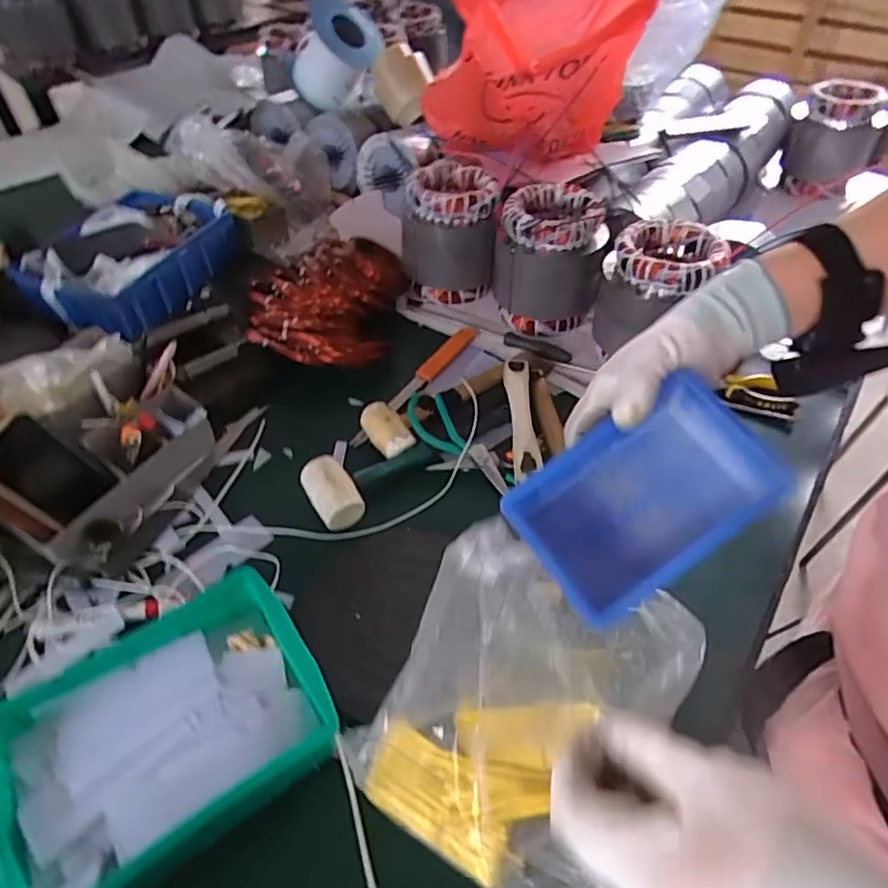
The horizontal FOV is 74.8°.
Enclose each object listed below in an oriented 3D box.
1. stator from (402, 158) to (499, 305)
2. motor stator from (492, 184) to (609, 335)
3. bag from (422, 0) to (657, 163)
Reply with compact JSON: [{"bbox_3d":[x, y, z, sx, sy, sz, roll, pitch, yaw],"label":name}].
[{"bbox_3d":[0.010,-0.352,0.955,0.151,0.166,0.147,0,49,-1],"label":"stator"},{"bbox_3d":[0.158,-0.281,0.883,0.146,0.169,0.160,-2,49,-3],"label":"motor stator"},{"bbox_3d":[0.145,-0.591,0.925,0.311,0.276,0.231,-7,49,-7],"label":"bag"}]

